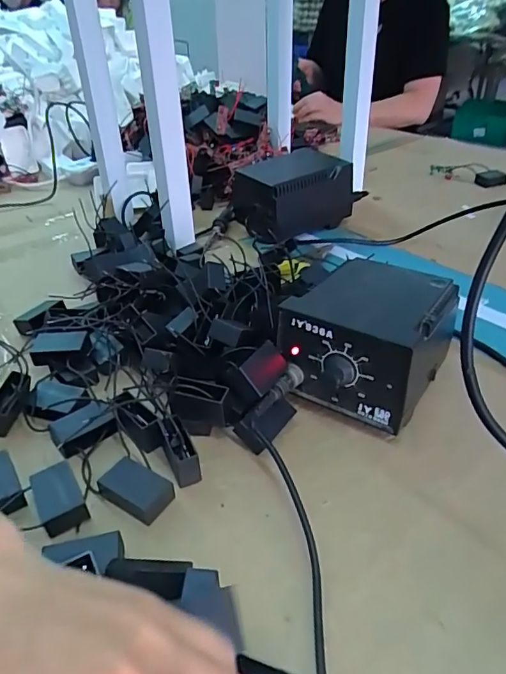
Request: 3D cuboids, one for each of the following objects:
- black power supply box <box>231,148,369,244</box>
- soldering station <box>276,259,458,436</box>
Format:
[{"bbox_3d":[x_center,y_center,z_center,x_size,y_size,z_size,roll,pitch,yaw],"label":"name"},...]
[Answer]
[{"bbox_3d":[0.071,-0.216,0.751,0.179,0.087,0.130,-21,39,-24],"label":"black power supply box"},{"bbox_3d":[0.101,-0.001,0.439,0.111,0.098,0.142,20,41,29],"label":"soldering station"}]

